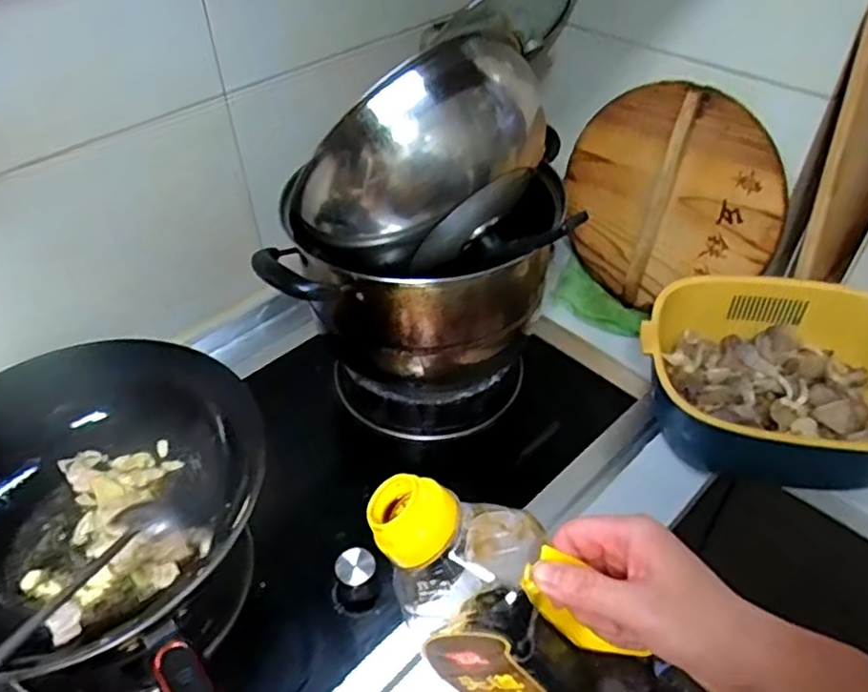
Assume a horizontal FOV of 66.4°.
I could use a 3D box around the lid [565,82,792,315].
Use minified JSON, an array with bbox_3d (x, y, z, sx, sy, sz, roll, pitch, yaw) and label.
[{"bbox_3d":[0.300,-0.199,0.883,0.022,0.295,0.271,-27,92,-40],"label":"lid"}]

